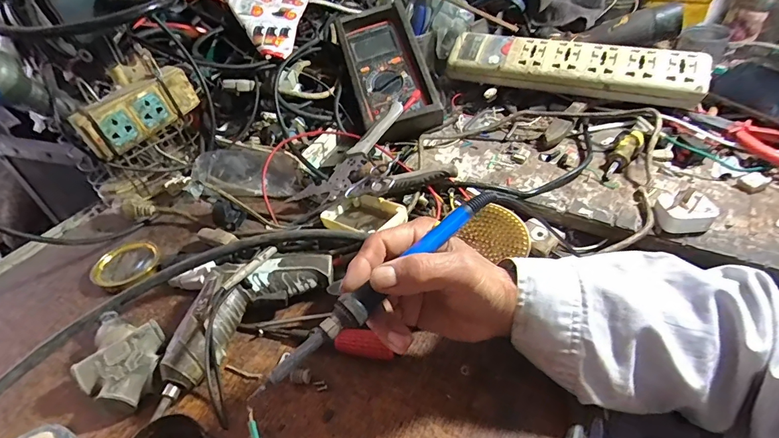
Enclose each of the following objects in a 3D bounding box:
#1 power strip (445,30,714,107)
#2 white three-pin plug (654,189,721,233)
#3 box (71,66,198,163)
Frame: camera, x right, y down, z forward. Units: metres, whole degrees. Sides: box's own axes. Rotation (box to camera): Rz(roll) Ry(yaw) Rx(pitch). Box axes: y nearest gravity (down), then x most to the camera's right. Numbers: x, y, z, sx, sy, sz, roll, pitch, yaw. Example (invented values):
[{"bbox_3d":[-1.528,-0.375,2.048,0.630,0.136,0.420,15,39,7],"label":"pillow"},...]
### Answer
[{"bbox_3d":[0.257,-0.220,0.595,0.341,0.049,0.079,11,47,18],"label":"power strip"},{"bbox_3d":[0.301,-0.010,0.419,0.051,0.032,0.036,-2,44,5],"label":"white three-pin plug"},{"bbox_3d":[-0.299,-0.131,0.494,0.039,0.055,0.136,28,54,31],"label":"box"}]

